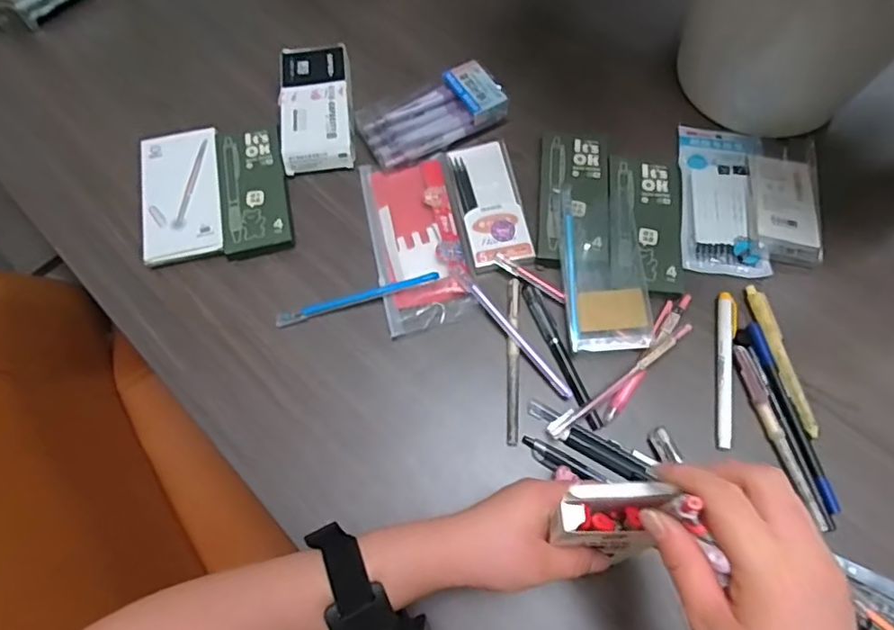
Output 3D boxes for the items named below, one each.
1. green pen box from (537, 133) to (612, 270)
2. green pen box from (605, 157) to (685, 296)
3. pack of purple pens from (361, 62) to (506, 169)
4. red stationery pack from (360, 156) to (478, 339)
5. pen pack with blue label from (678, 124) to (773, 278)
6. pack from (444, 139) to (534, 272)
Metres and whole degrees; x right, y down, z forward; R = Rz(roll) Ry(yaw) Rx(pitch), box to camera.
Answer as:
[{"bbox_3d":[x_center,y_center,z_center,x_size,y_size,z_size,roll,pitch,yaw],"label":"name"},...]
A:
[{"bbox_3d":[0.124,-0.115,0.554,0.065,0.013,0.149,6,68,5],"label":"green pen box"},{"bbox_3d":[0.183,-0.086,0.545,0.067,0.018,0.142,3,68,4],"label":"green pen box"},{"bbox_3d":[-0.017,-0.211,0.599,0.143,0.025,0.075,-27,69,-8],"label":"pack of purple pens"},{"bbox_3d":[-0.029,-0.075,0.553,0.087,0.012,0.182,-15,68,-3],"label":"red stationery pack"},{"bbox_3d":[0.269,-0.116,0.562,0.077,0.009,0.166,6,68,5],"label":"pen pack with blue label"},{"bbox_3d":[0.042,-0.113,0.563,0.058,0.006,0.151,-10,68,-1],"label":"pack"}]

